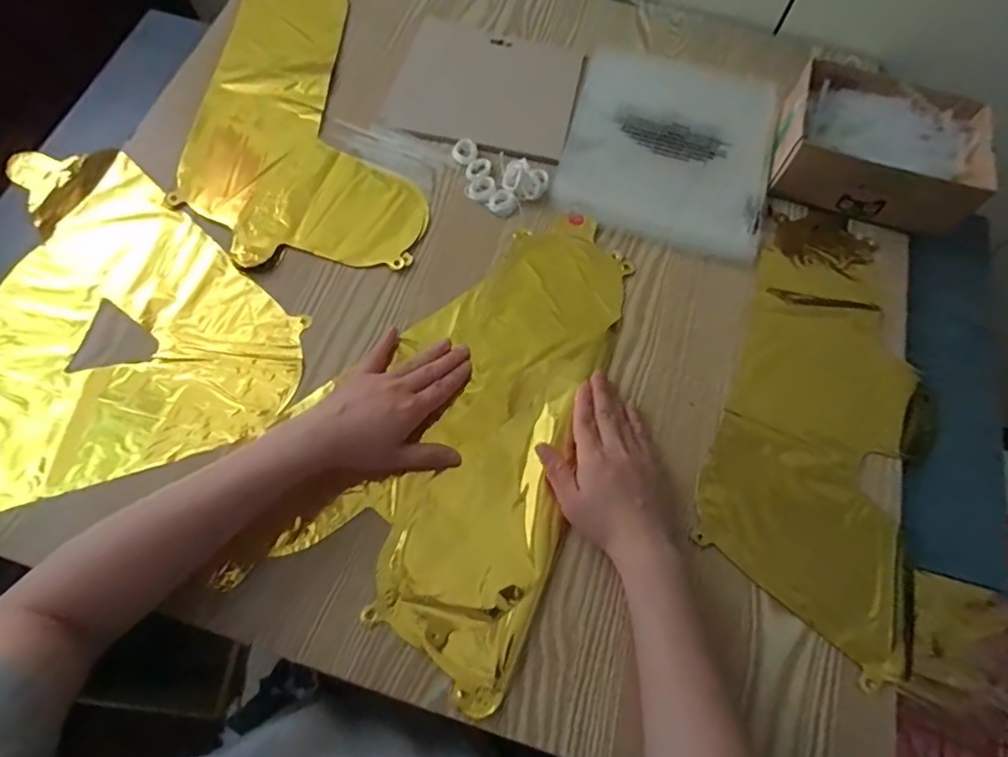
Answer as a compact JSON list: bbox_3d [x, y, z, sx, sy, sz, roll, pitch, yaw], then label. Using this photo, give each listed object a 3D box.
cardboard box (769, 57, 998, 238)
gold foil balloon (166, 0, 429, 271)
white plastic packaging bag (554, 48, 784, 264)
[{"bbox_3d":[0.377,-0.232,0.559,0.195,0.063,0.131,17,69,4],"label":"cardboard box"},{"bbox_3d":[-0.204,-0.294,0.588,0.234,0.011,0.393,0,69,-2],"label":"gold foil balloon"},{"bbox_3d":[0.177,-0.253,0.588,0.210,0.014,0.239,16,69,4],"label":"white plastic packaging bag"}]

